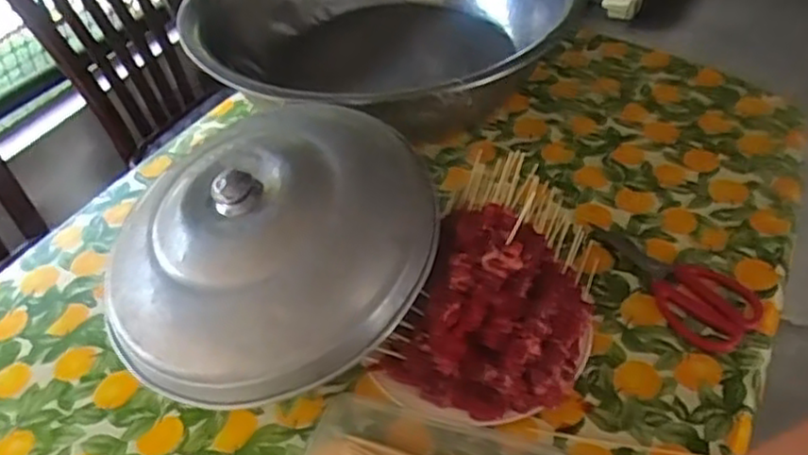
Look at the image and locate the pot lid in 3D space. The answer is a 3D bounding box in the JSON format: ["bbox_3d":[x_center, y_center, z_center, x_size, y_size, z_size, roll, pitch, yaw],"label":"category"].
[{"bbox_3d":[-0.142,0.003,0.720,0.343,0.115,0.303,-22,48,-15],"label":"pot lid"}]

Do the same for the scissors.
[{"bbox_3d":[0.306,0.056,0.812,0.105,0.018,0.207,-33,50,-24],"label":"scissors"}]

